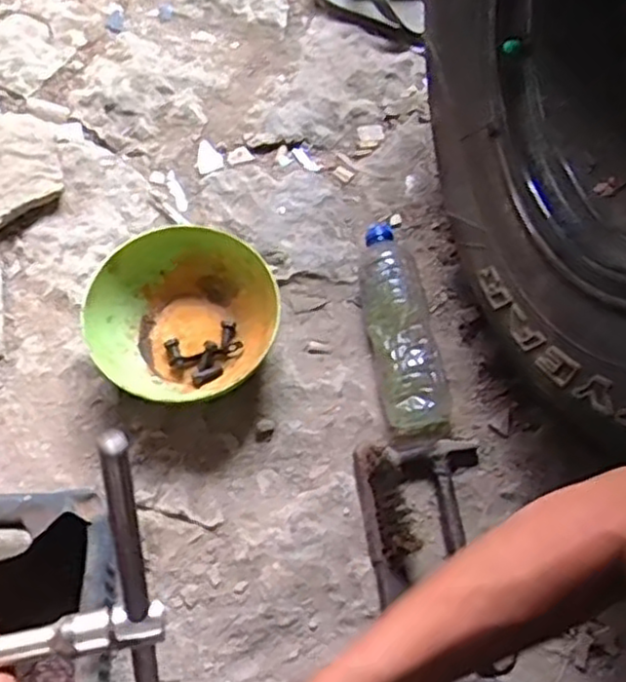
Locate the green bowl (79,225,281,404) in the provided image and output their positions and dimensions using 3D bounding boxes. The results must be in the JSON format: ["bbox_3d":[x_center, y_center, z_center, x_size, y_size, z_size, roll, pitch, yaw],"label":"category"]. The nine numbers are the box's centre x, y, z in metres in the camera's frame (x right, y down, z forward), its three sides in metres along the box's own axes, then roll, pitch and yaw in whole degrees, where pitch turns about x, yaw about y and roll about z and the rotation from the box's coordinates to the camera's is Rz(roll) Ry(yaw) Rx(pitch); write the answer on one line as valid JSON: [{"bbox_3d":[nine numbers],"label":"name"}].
[{"bbox_3d":[-0.135,-0.025,0.753,0.188,0.062,0.177,1,67,-3],"label":"green bowl"}]

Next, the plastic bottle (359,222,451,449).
[{"bbox_3d":[0.091,-0.023,0.771,0.071,0.058,0.266,-9,68,-7],"label":"plastic bottle"}]

